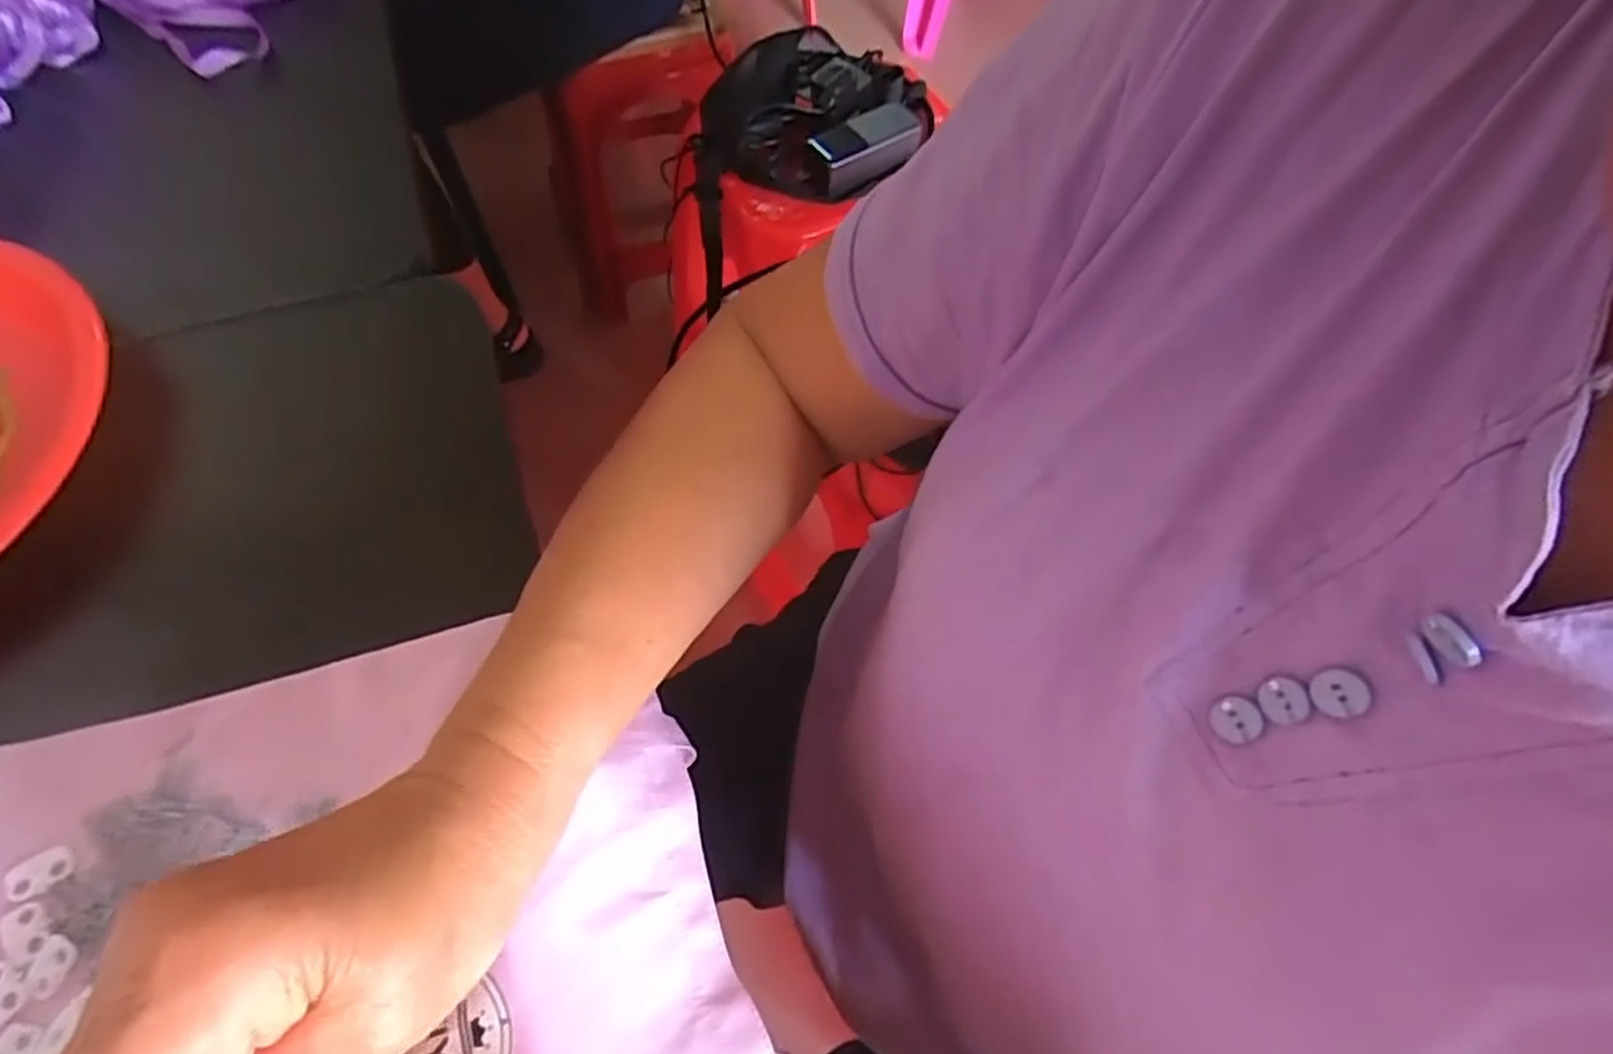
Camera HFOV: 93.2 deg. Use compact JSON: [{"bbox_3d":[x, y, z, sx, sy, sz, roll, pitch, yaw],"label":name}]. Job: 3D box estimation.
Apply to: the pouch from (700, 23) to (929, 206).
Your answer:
[{"bbox_3d":[0.002,-0.458,0.839,0.218,0.077,0.208,17,62,7],"label":"pouch"}]

